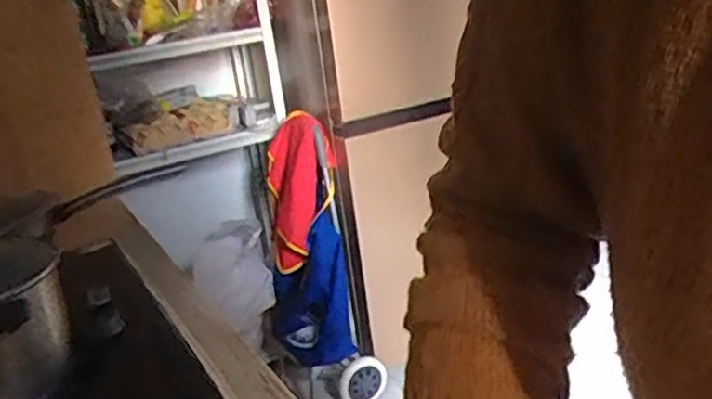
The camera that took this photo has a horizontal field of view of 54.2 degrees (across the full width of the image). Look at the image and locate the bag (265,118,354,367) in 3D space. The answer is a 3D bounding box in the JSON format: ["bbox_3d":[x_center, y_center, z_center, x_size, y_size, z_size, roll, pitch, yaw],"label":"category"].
[{"bbox_3d":[-0.135,0.105,1.732,0.193,0.586,0.178,-10,18,-8],"label":"bag"}]

